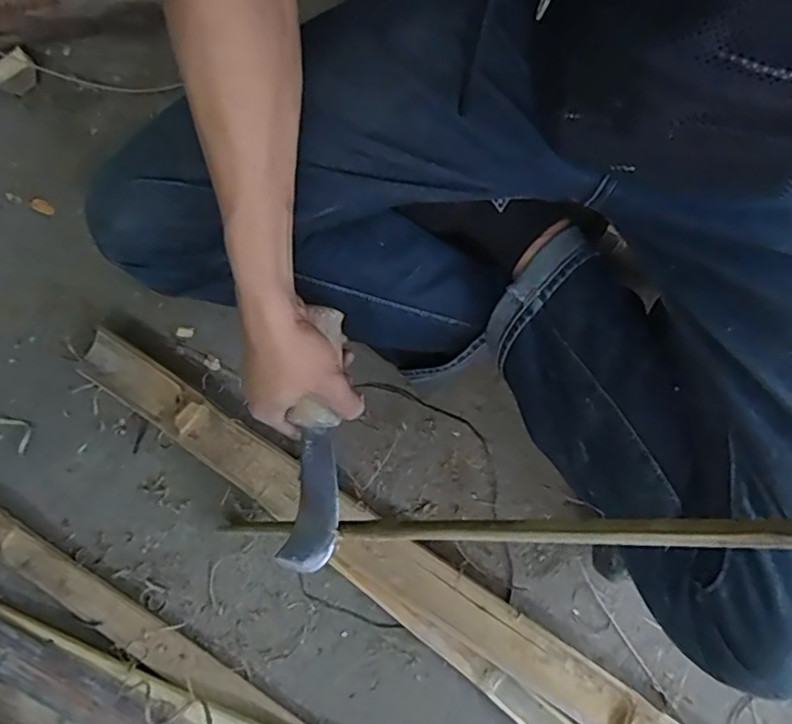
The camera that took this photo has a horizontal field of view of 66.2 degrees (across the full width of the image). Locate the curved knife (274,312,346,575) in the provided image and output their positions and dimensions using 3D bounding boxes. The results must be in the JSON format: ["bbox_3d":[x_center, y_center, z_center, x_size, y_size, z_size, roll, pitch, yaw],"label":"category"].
[{"bbox_3d":[-0.067,0.067,0.511,0.046,0.035,0.224,5,94,2],"label":"curved knife"}]

